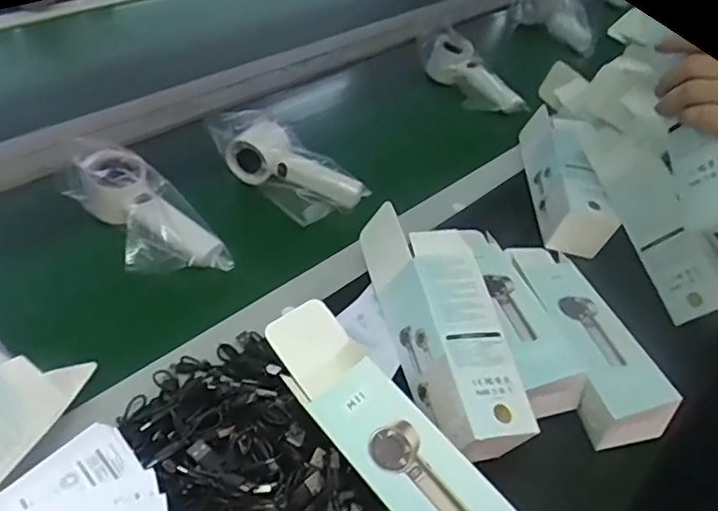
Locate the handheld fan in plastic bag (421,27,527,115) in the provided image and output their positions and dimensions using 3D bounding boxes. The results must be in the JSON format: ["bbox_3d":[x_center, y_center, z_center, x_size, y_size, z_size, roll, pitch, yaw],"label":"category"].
[{"bbox_3d":[0.166,-0.268,0.867,0.074,0.061,0.193,-32,69,-31],"label":"handheld fan in plastic bag"}]

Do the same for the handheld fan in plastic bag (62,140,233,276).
[{"bbox_3d":[-0.217,-0.044,0.577,0.194,0.052,0.084,40,53,10],"label":"handheld fan in plastic bag"}]

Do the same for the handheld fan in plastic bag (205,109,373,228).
[{"bbox_3d":[-0.088,-0.099,0.661,0.188,0.058,0.074,33,50,5],"label":"handheld fan in plastic bag"}]

